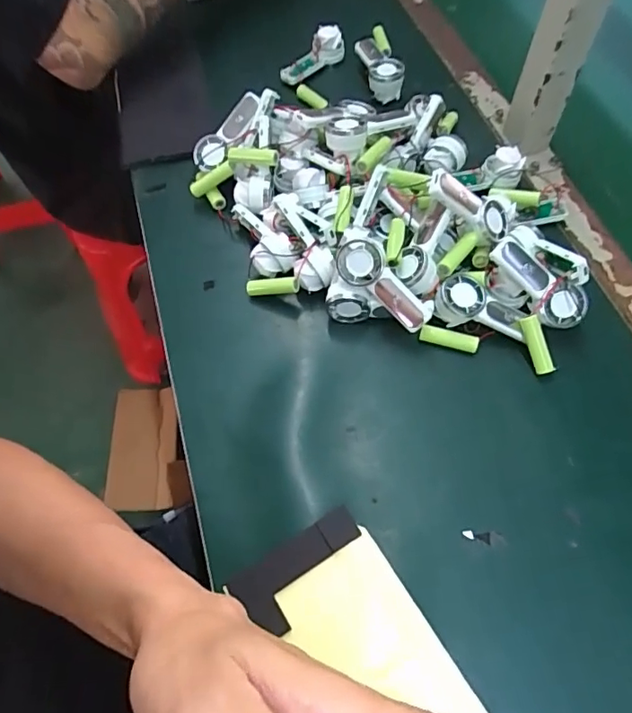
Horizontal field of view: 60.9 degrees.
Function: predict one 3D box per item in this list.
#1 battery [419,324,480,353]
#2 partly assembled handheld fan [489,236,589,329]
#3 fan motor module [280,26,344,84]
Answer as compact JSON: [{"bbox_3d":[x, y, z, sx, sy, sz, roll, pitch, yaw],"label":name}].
[{"bbox_3d":[0.117,-0.015,0.475,0.051,0.016,0.013,14,59,7],"label":"battery"},{"bbox_3d":[0.190,-0.064,0.459,0.094,0.029,0.033,43,65,-2],"label":"partly assembled handheld fan"},{"bbox_3d":[-0.005,-0.373,0.674,0.087,0.042,0.027,-33,61,11],"label":"fan motor module"}]

